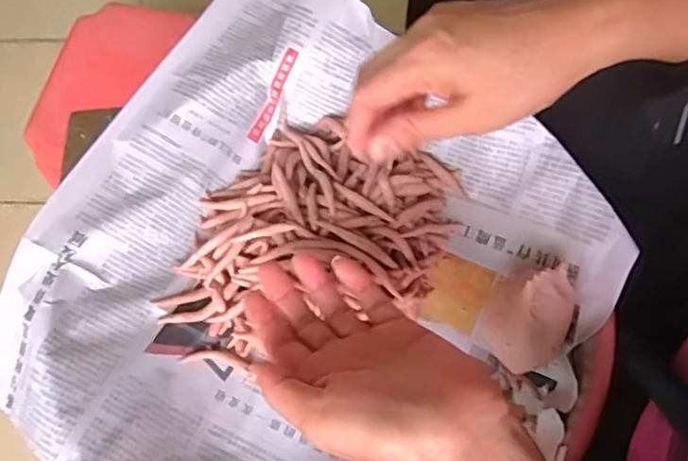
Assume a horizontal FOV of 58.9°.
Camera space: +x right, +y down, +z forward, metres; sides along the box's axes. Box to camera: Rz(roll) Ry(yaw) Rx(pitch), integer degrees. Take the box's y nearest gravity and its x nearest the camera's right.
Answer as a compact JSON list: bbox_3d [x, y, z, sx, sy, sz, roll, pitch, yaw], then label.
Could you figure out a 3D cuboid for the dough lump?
[{"bbox_3d":[0.116,0.052,0.383,0.050,0.057,0.062,26,73,13],"label":"dough lump"}]

